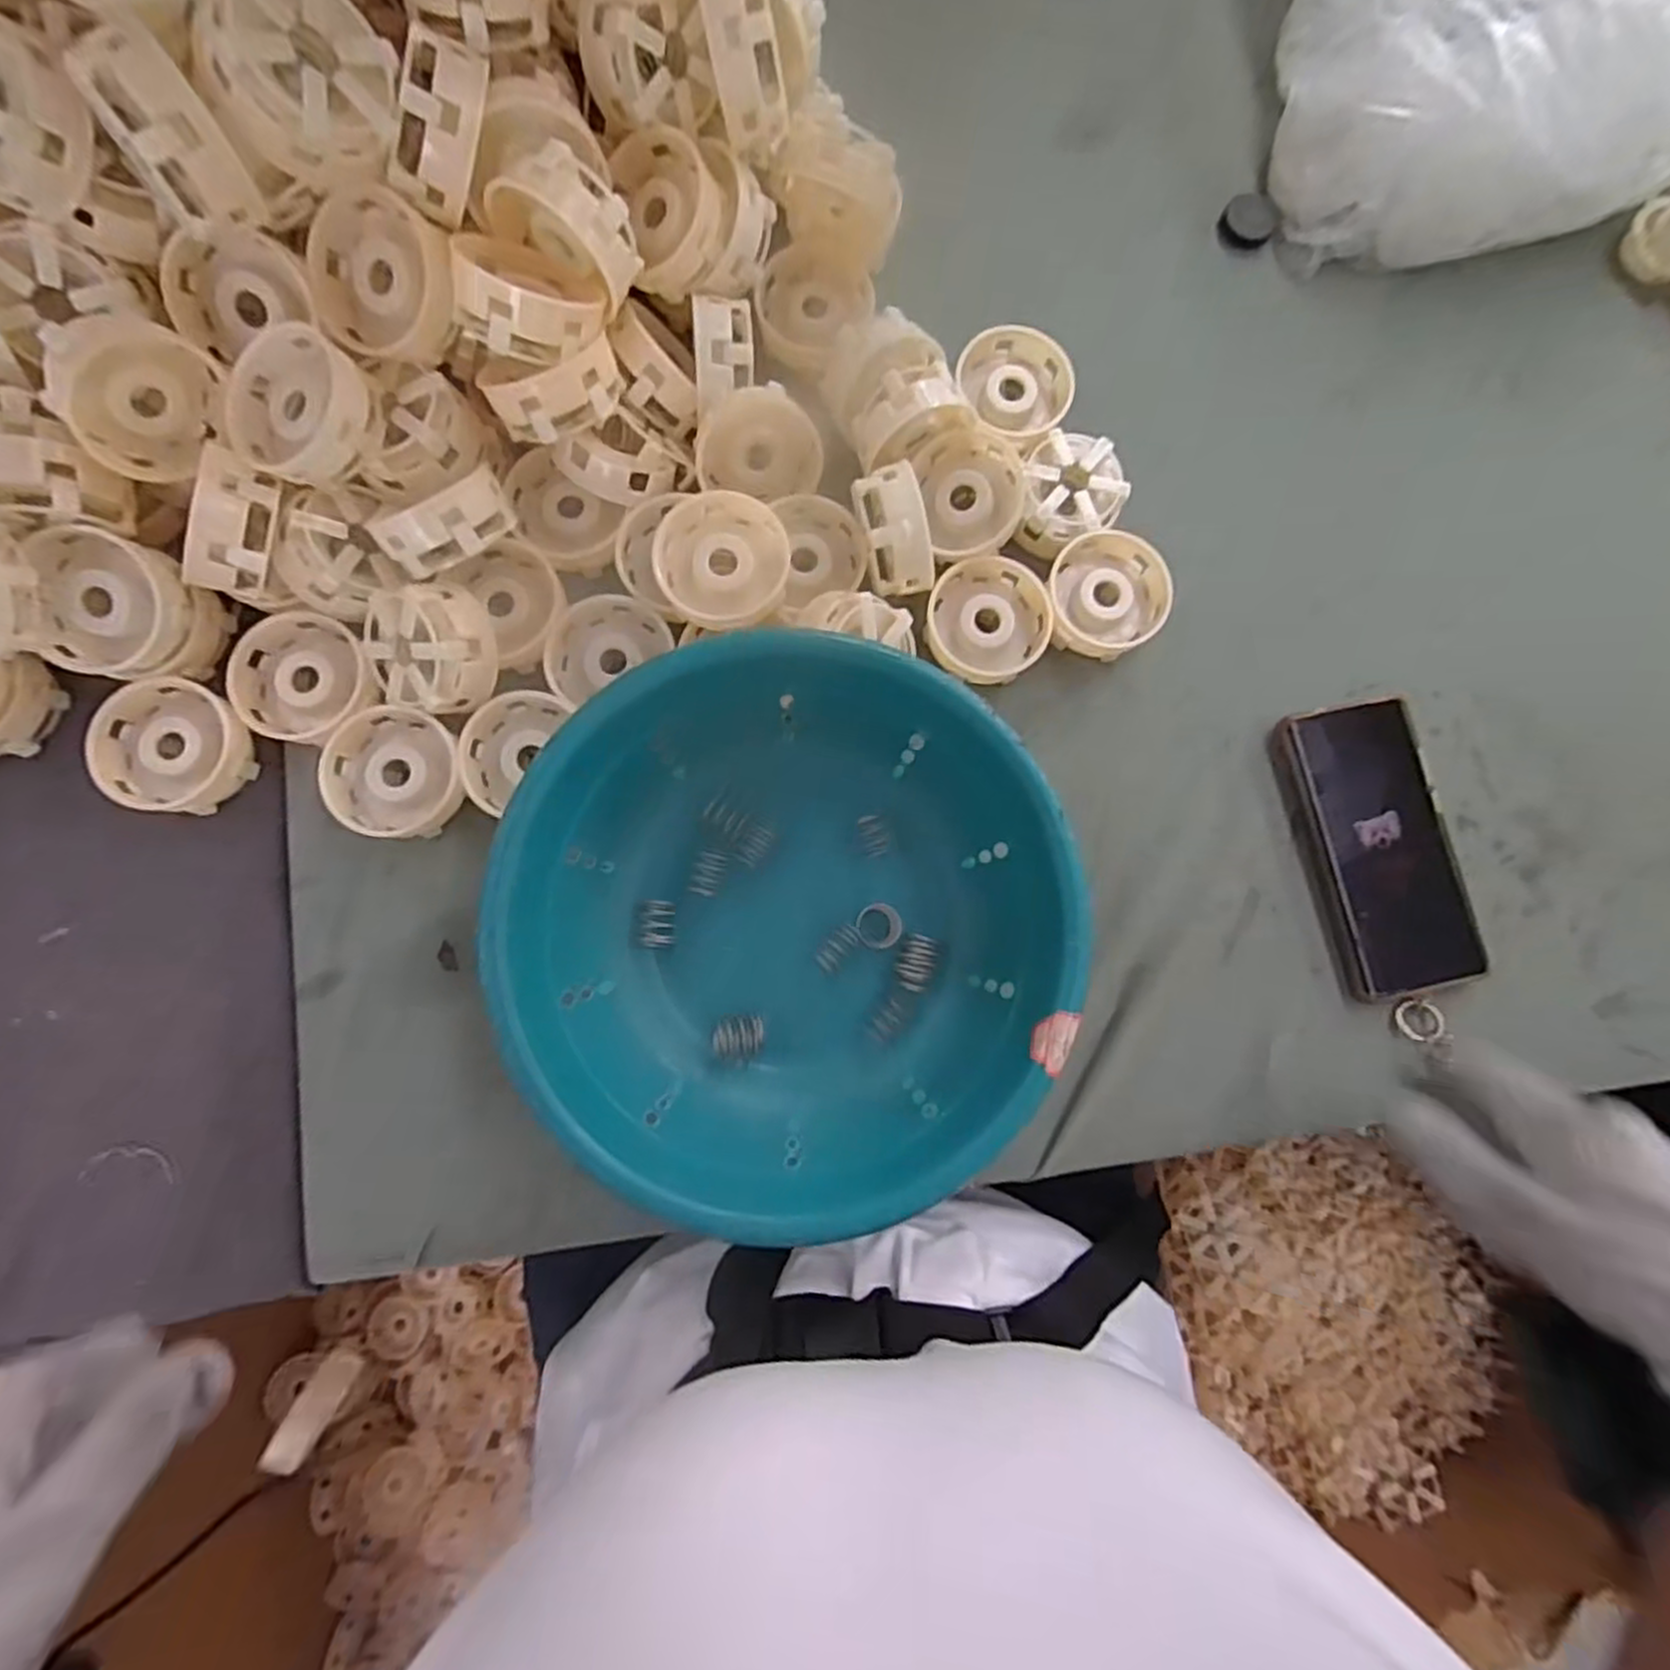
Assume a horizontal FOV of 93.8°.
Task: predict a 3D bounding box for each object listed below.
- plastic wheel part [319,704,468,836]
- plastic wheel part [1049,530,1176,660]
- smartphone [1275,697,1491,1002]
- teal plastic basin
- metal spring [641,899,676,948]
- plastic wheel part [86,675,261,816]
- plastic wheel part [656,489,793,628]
[{"bbox_3d":[-0.228,-0.033,0.411,0.070,0.027,0.067,-2,85,-4],"label":"plastic wheel part"},{"bbox_3d":[0.158,-0.139,0.461,0.069,0.029,0.068,0,85,-4],"label":"plastic wheel part"},{"bbox_3d":[0.318,0.007,0.457,0.086,0.012,0.168,-10,86,-5],"label":"smartphone"},{"bbox_3d":[-0.017,0.046,0.388,0.254,0.084,0.250,0,85,-4],"label":"teal plastic basin"},{"bbox_3d":[-0.095,0.047,0.418,0.016,0.021,0.025,-3,85,-4],"label":"metal spring"},{"bbox_3d":[-0.342,-0.046,0.405,0.065,0.023,0.067,-1,85,-4],"label":"plastic wheel part"},{"bbox_3d":[-0.058,-0.143,0.405,0.068,0.020,0.071,9,87,2],"label":"plastic wheel part"}]

